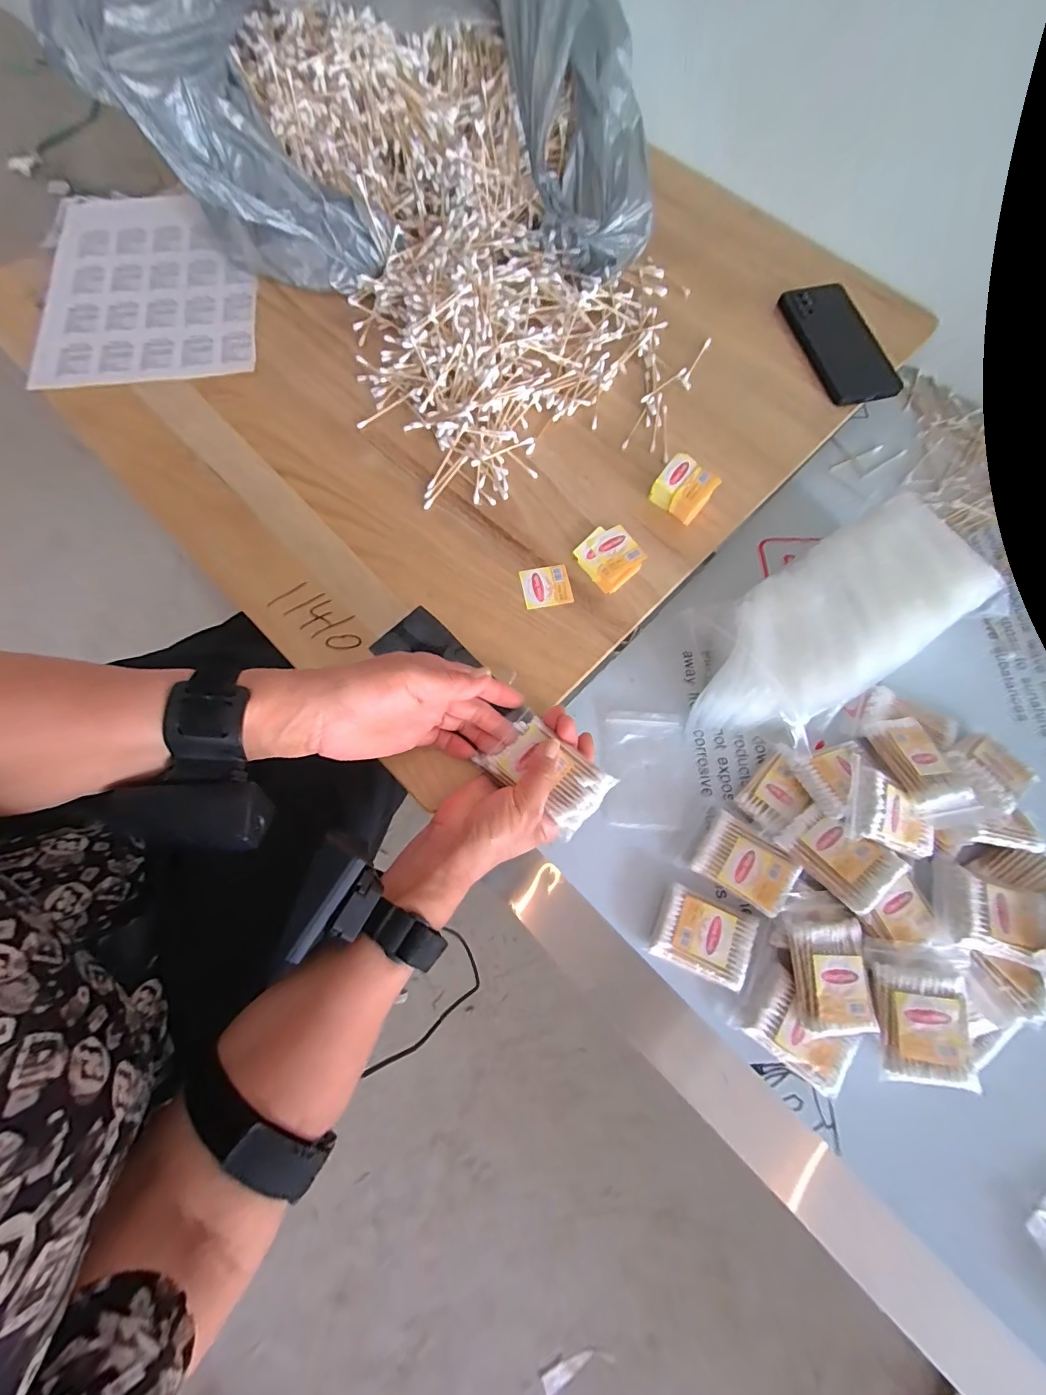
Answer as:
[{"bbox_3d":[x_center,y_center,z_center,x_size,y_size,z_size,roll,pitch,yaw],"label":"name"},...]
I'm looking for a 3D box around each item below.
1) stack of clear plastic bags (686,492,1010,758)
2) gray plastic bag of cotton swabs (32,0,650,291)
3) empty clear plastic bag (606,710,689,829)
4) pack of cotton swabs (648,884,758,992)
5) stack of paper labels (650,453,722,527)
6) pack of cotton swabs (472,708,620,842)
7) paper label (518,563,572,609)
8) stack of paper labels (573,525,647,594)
[{"bbox_3d":[0.271,-0.061,0.417,0.290,0.078,0.137,-33,76,-10],"label":"stack of clear plastic bags"},{"bbox_3d":[-0.125,-0.601,0.457,0.463,0.177,0.277,-5,73,-3],"label":"gray plastic bag of cotton swabs"},{"bbox_3d":[0.114,0.066,0.416,0.072,0.004,0.103,1,72,-1],"label":"empty clear plastic bag"},{"bbox_3d":[0.145,0.193,0.369,0.074,0.017,0.054,22,73,6],"label":"pack of cotton swabs"},{"bbox_3d":[0.149,-0.192,0.426,0.047,0.033,0.042,37,77,8],"label":"stack of paper labels"},{"bbox_3d":[0.017,0.056,0.341,0.089,0.015,0.056,40,77,9],"label":"pack of cotton swabs"},{"bbox_3d":[0.021,-0.100,0.406,0.043,0.004,0.039,-11,73,-4],"label":"paper label"},{"bbox_3d":[0.080,-0.129,0.416,0.056,0.006,0.054,-42,78,-13],"label":"stack of paper labels"}]

